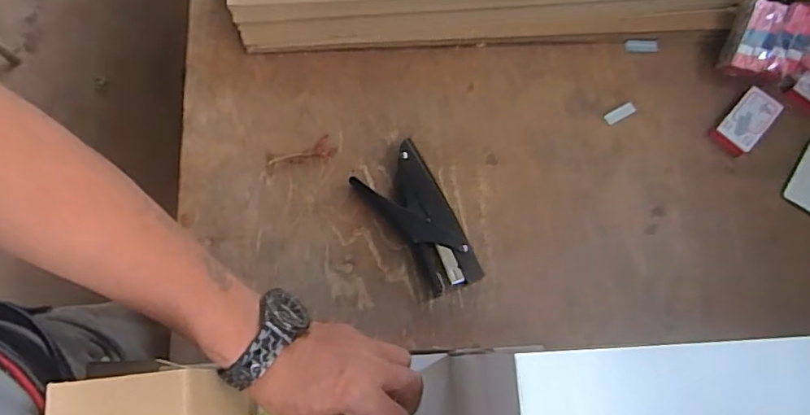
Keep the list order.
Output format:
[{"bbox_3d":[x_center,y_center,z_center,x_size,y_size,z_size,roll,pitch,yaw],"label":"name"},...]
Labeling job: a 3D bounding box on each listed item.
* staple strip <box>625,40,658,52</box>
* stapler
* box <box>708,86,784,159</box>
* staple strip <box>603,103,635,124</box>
[{"bbox_3d":[0.264,-0.180,0.602,0.037,0.004,0.012,-3,74,-2],"label":"staple strip"},{"bbox_3d":[0.021,0.012,0.531,0.071,0.028,0.147,-34,77,-10],"label":"stapler"},{"bbox_3d":[0.357,-0.089,0.566,0.041,0.016,0.073,43,78,10],"label":"box"},{"bbox_3d":[0.231,-0.100,0.582,0.035,0.007,0.013,-25,76,-8],"label":"staple strip"}]

